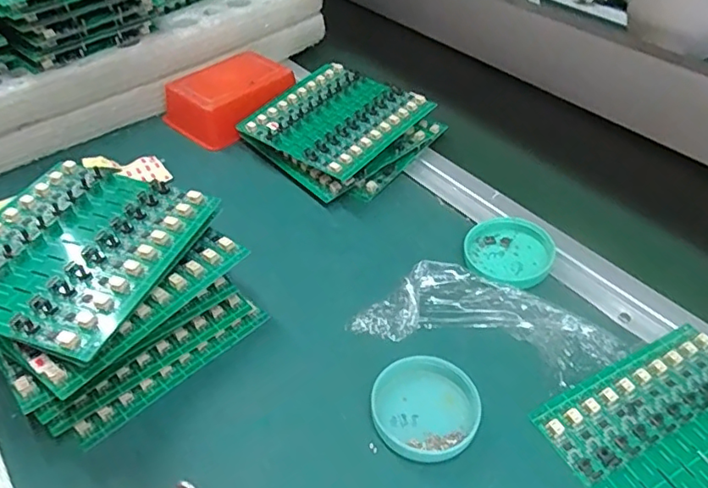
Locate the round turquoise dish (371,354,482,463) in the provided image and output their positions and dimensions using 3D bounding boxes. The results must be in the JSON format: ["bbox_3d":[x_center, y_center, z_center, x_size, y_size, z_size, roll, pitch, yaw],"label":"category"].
[{"bbox_3d":[0.045,0.099,0.335,0.064,0.013,0.062,-1,45,1],"label":"round turquoise dish"}]

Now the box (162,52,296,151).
[{"bbox_3d":[-0.131,-0.157,0.576,0.095,0.044,0.123,28,52,27],"label":"box"}]

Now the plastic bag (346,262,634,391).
[{"bbox_3d":[0.094,0.051,0.383,0.174,0.009,0.072,12,46,13],"label":"plastic bag"}]

